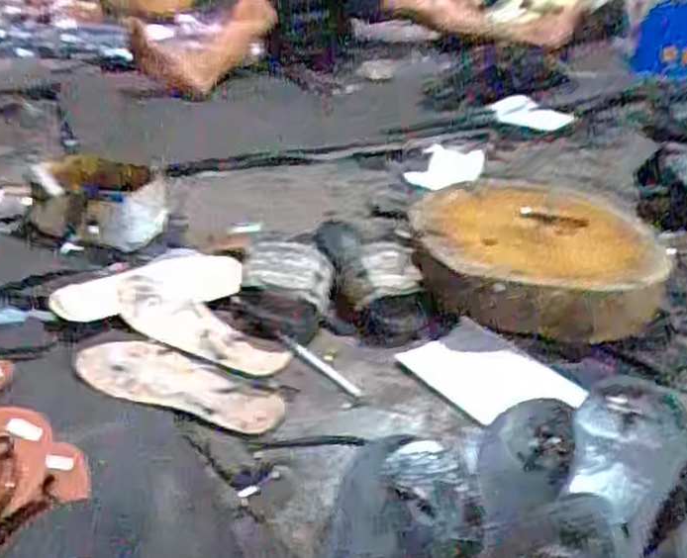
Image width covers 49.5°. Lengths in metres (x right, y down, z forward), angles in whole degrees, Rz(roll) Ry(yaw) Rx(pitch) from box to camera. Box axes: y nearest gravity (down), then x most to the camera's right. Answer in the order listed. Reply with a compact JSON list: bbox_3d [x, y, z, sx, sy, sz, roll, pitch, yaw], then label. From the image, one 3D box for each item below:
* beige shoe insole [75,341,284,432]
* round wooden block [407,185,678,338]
[{"bbox_3d":[-0.181,0.116,0.823,0.244,0.013,0.085,17,36,17],"label":"beige shoe insole"},{"bbox_3d":[0.254,-0.041,1.016,0.323,0.078,0.338,-1,31,0],"label":"round wooden block"}]

